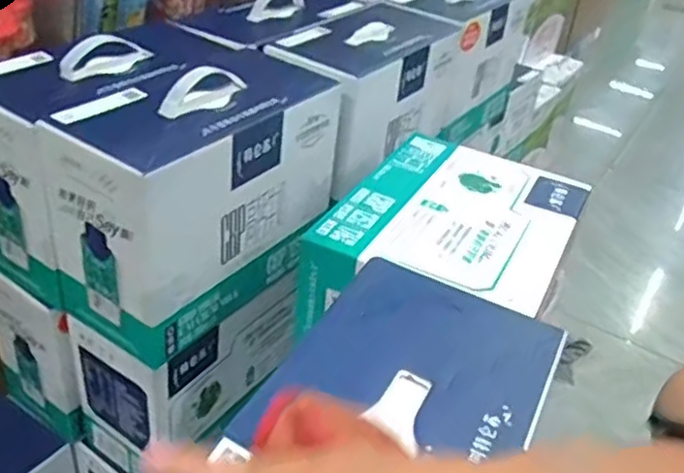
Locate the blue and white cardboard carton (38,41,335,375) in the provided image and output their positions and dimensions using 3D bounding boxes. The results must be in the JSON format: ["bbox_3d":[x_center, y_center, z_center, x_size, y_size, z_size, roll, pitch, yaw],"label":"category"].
[{"bbox_3d":[-0.132,-0.050,0.681,0.130,0.202,0.281,25,38,26],"label":"blue and white cardboard carton"}]

